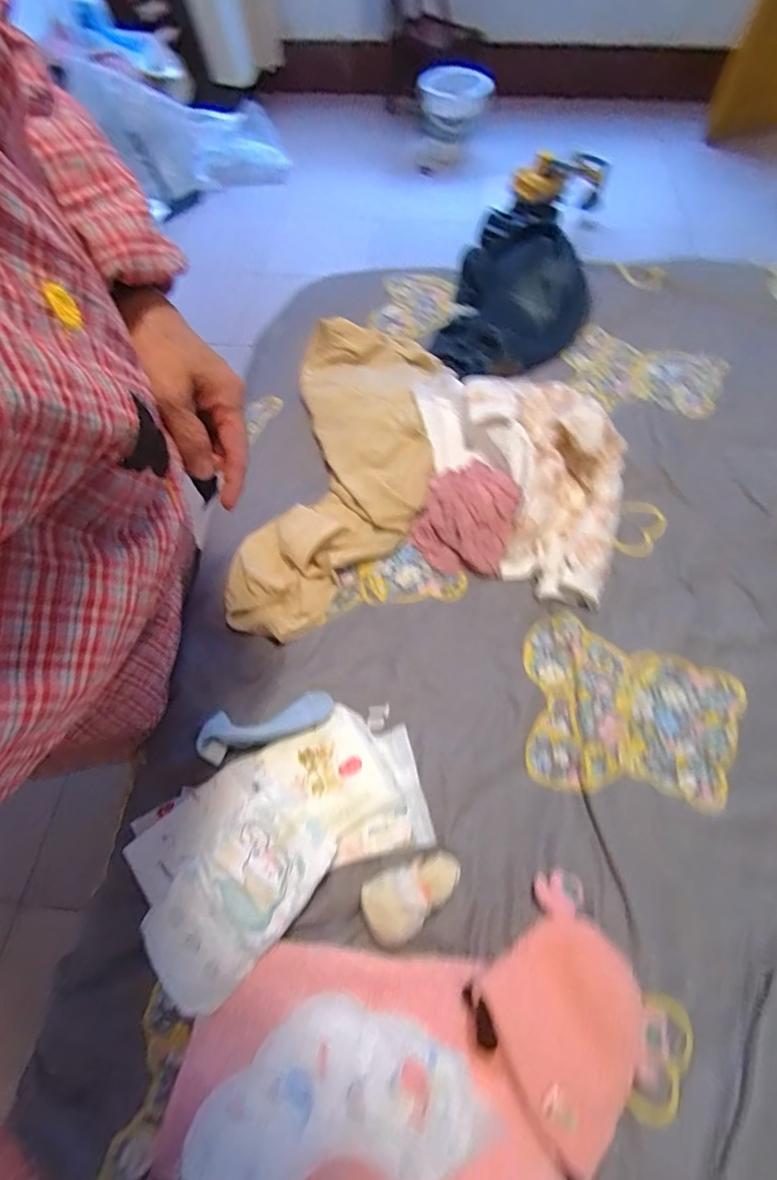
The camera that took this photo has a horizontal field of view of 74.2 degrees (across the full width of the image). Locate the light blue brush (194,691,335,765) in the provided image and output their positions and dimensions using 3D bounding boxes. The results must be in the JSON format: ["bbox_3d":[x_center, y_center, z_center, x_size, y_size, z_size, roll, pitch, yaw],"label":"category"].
[{"bbox_3d":[-0.143,0.153,0.602,0.152,0.041,0.058,-15,65,-6],"label":"light blue brush"}]

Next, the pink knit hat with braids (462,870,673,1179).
[{"bbox_3d":[0.203,0.437,0.448,0.157,0.040,0.305,-24,65,-30],"label":"pink knit hat with braids"}]

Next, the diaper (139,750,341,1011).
[{"bbox_3d":[-0.168,0.286,0.524,0.165,0.035,0.190,37,69,18],"label":"diaper"}]

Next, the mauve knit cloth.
[{"bbox_3d":[0.108,-0.106,0.725,0.135,0.063,0.158,16,66,9],"label":"mauve knit cloth"}]

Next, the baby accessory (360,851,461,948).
[{"bbox_3d":[0.026,0.311,0.520,0.103,0.043,0.065,-20,65,-8],"label":"baby accessory"}]

